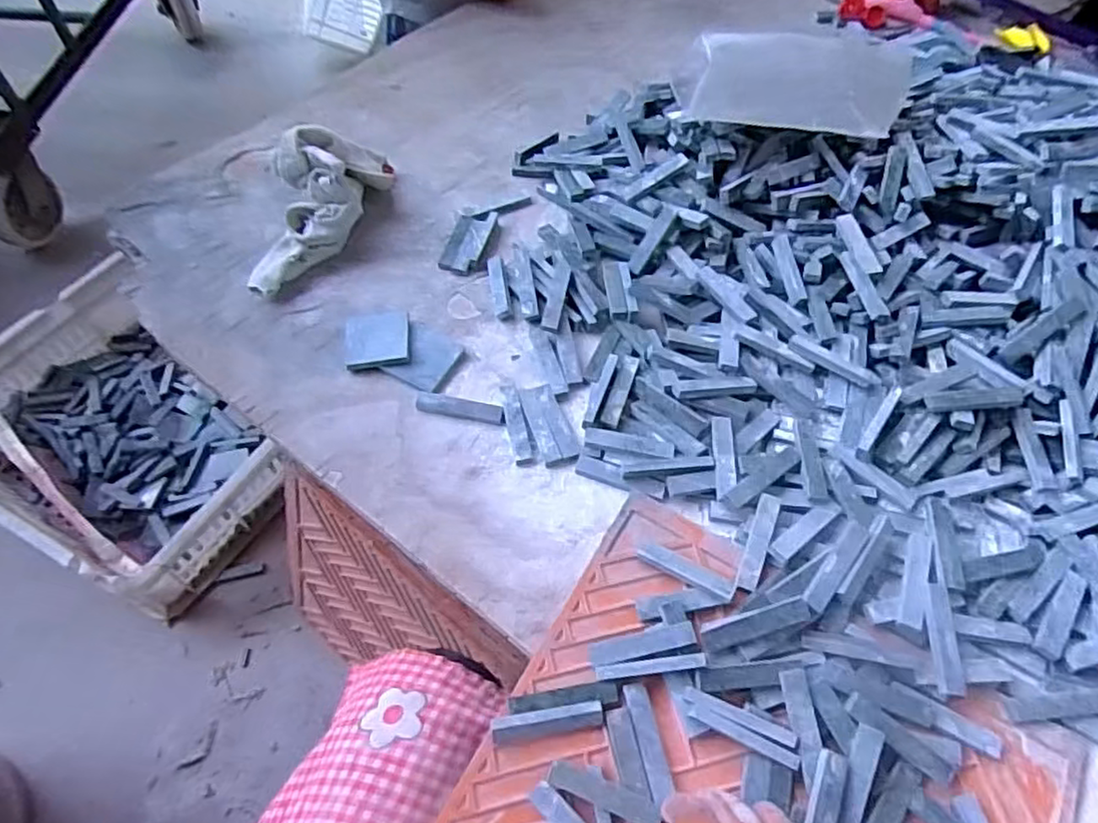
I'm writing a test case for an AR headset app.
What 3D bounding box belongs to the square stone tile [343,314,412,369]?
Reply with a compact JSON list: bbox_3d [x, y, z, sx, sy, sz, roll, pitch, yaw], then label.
[{"bbox_3d":[-0.130,-0.055,0.511,0.048,0.007,0.047,-5,59,-7],"label":"square stone tile"}]

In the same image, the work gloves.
[{"bbox_3d":[-0.182,-0.170,0.542,0.081,0.079,0.167,6,58,0],"label":"work gloves"}]

